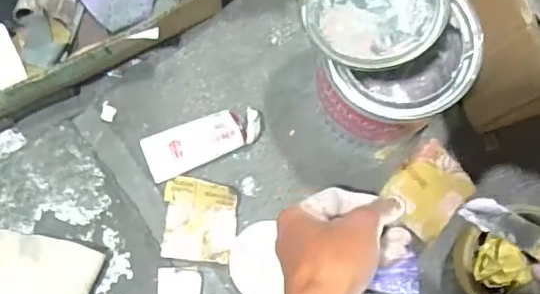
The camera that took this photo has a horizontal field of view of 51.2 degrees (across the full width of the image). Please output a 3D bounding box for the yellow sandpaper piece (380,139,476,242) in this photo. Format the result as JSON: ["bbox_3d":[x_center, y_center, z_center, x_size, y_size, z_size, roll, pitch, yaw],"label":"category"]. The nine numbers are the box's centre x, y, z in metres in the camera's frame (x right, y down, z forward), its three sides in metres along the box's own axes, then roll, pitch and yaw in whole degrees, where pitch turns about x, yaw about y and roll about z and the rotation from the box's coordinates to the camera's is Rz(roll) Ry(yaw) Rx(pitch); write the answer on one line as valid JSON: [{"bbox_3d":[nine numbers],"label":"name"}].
[{"bbox_3d":[0.127,0.034,0.447,0.057,0.007,0.068,46,72,-2],"label":"yellow sandpaper piece"}]

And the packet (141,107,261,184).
[{"bbox_3d":[-0.057,-0.005,0.479,0.099,0.019,0.037,-22,81,0],"label":"packet"}]

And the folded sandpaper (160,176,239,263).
[{"bbox_3d":[-0.059,0.061,0.473,0.060,0.011,0.067,2,81,4],"label":"folded sandpaper"}]

